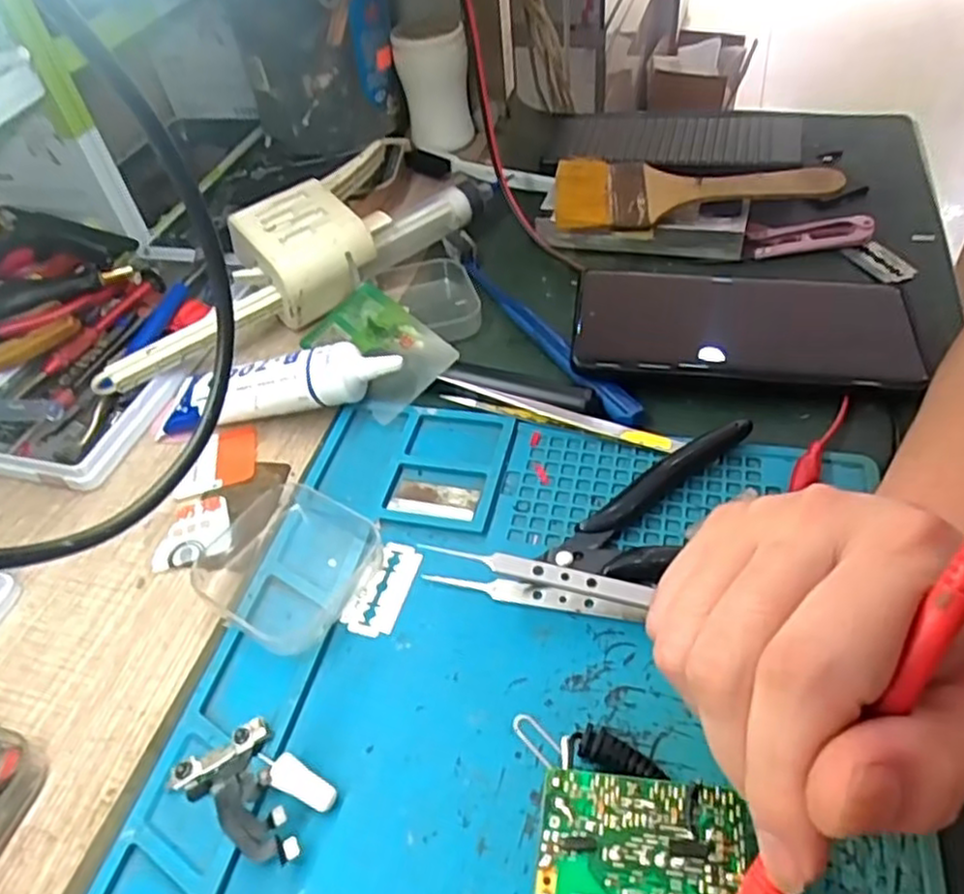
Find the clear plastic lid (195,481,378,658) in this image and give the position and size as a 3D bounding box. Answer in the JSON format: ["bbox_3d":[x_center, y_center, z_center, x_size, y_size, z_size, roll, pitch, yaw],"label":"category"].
[{"bbox_3d":[-0.083,0.047,0.303,0.078,0.008,0.066,23,54,25],"label":"clear plastic lid"}]

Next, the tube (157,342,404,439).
[{"bbox_3d":[-0.106,-0.034,0.364,0.133,0.023,0.039,-10,46,16],"label":"tube"}]

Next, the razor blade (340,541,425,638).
[{"bbox_3d":[-0.040,0.057,0.293,0.021,0.004,0.042,12,50,17],"label":"razor blade"}]

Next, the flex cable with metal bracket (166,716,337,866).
[{"bbox_3d":[-0.076,0.113,0.240,0.053,0.009,0.031,23,54,25],"label":"flex cable with metal bracket"}]

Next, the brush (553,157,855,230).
[{"bbox_3d":[0.126,-0.152,0.429,0.162,0.011,0.061,4,58,11],"label":"brush"}]

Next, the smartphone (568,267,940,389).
[{"bbox_3d":[0.130,-0.062,0.359,0.160,0.007,0.076,5,50,8],"label":"smartphone"}]

